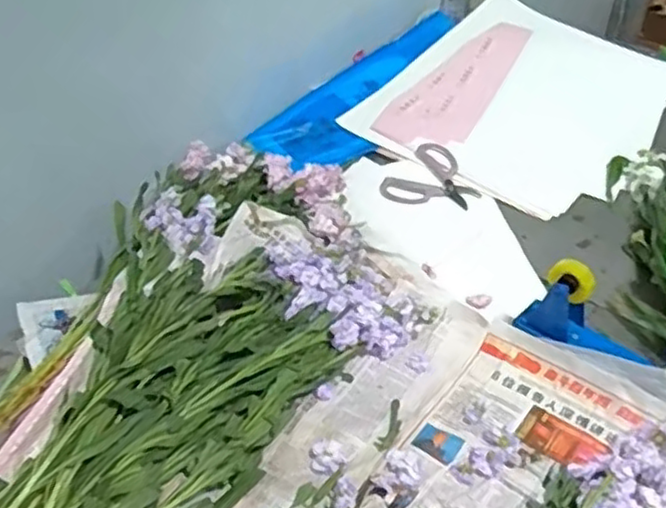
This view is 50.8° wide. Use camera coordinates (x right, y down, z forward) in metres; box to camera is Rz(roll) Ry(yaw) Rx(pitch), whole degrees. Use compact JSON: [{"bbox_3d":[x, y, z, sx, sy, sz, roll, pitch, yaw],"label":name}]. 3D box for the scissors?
[{"bbox_3d":[0.178,-0.125,1.185,0.146,0.011,0.159,28,51,29],"label":"scissors"}]

